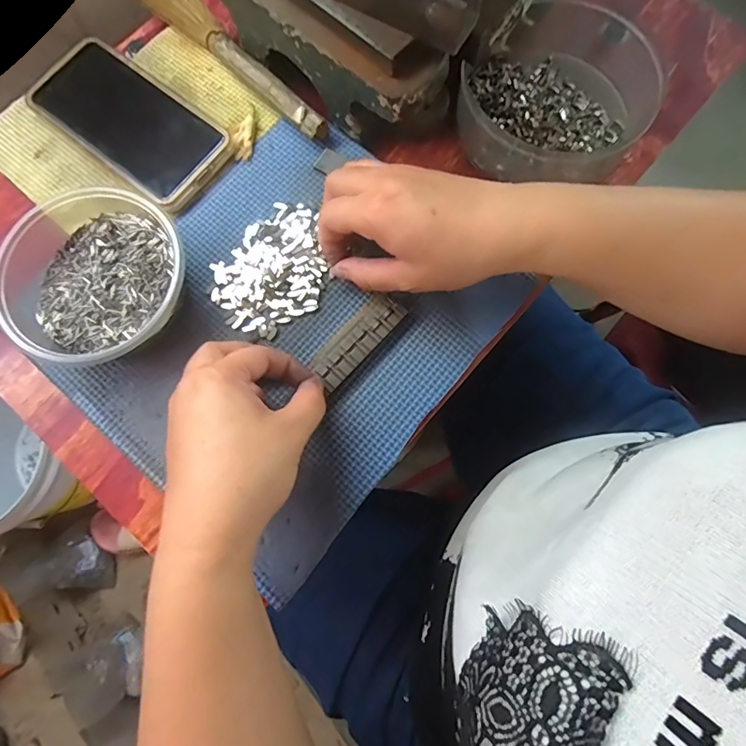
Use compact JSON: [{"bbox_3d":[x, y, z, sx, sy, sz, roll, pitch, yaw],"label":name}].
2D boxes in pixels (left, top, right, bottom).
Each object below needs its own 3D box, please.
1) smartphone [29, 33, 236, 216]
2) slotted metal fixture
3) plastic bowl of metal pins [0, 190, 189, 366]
[{"bbox_3d":[-0.182,-0.190,0.342,0.154,0.012,0.076,38,80,8],"label":"smartphone"},{"bbox_3d":[-0.012,-0.022,0.305,0.028,0.012,0.072,41,82,9],"label":"slotted metal fixture"},{"bbox_3d":[-0.178,-0.058,0.297,0.107,0.048,0.108,0,77,0],"label":"plastic bowl of metal pins"}]

